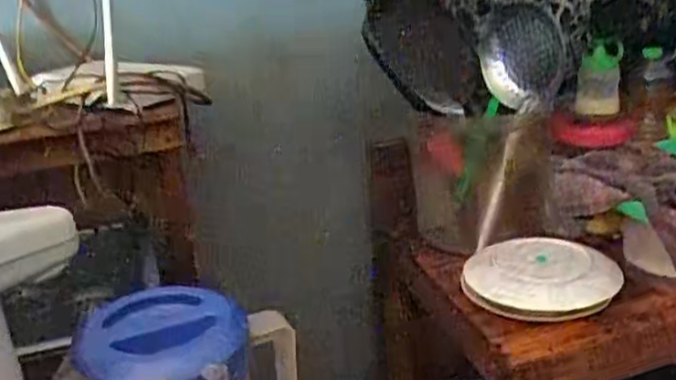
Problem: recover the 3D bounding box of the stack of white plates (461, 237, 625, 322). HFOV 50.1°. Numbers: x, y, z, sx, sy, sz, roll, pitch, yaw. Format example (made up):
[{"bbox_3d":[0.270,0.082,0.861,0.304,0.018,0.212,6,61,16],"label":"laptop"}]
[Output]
[{"bbox_3d":[0.259,0.109,0.942,0.188,0.053,0.148,-9,21,-13],"label":"stack of white plates"}]

